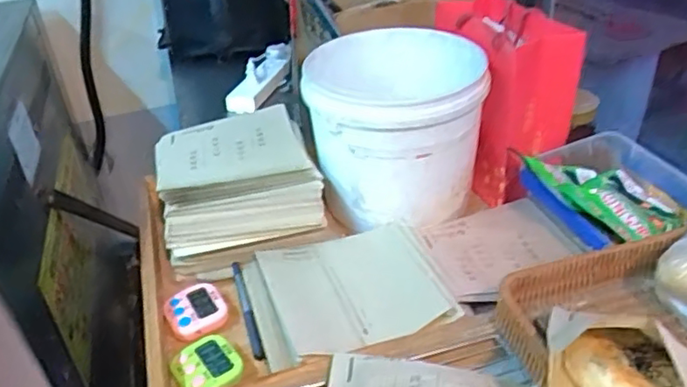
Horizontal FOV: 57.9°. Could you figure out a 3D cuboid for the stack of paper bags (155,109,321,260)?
[{"bbox_3d":[-0.135,-0.023,0.763,0.178,0.061,0.223,-14,34,-13],"label":"stack of paper bags"}]

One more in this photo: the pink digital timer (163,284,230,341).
[{"bbox_3d":[-0.153,0.122,0.644,0.059,0.014,0.068,-21,36,-23],"label":"pink digital timer"}]

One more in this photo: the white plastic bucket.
[{"bbox_3d":[0.064,-0.091,0.786,0.215,0.163,0.225,-4,33,2],"label":"white plastic bucket"}]

